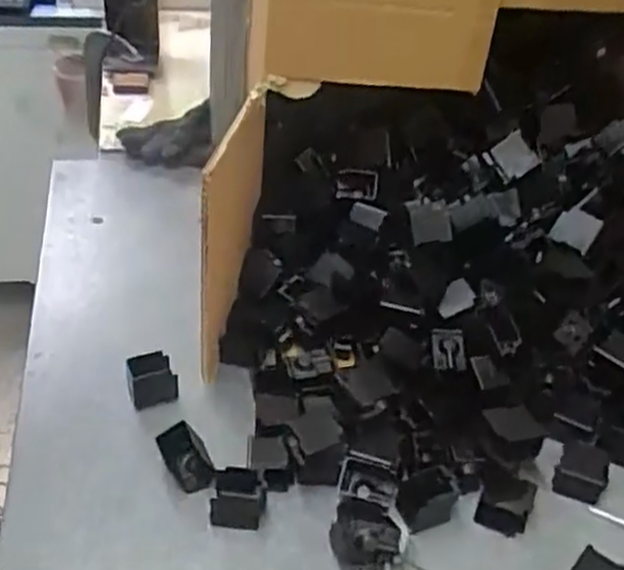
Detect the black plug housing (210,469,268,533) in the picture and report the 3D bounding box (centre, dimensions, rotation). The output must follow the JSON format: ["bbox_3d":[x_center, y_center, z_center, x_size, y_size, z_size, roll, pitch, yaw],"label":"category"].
[{"bbox_3d":[-0.052,0.155,0.545,0.037,0.035,0.029,7,36,2],"label":"black plug housing"}]

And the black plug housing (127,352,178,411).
[{"bbox_3d":[-0.132,0.078,0.626,0.038,0.032,0.029,-7,38,-17],"label":"black plug housing"}]

